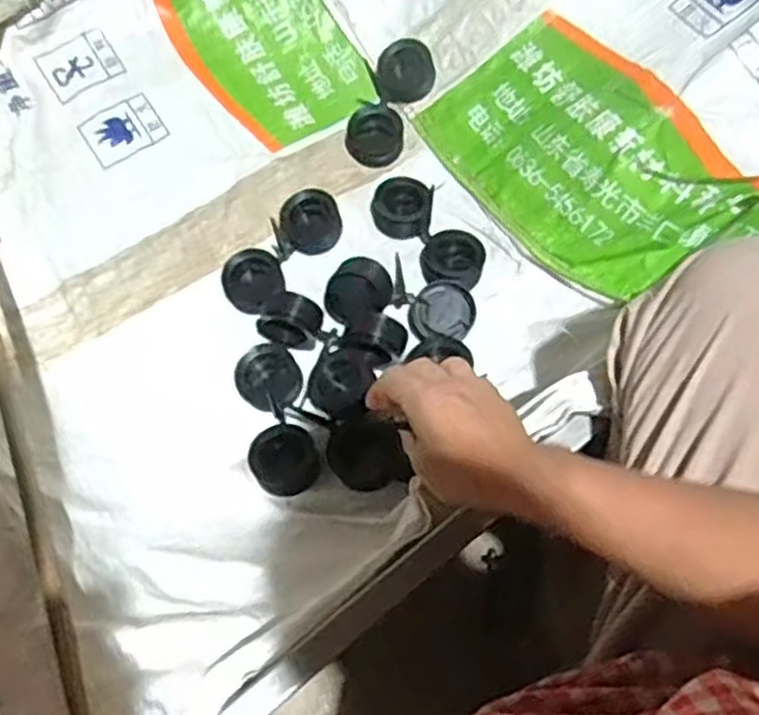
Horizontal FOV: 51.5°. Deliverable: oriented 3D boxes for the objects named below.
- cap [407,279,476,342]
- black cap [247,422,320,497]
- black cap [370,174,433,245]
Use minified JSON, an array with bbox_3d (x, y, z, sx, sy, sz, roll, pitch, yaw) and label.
[{"bbox_3d":[0.060,-0.042,0.740,0.059,0.021,0.059,25,92,5],"label":"cap"},{"bbox_3d":[-0.083,0.091,0.699,0.057,0.030,0.062,-1,72,2],"label":"black cap"},{"bbox_3d":[0.022,-0.152,0.803,0.065,0.020,0.065,-1,85,10],"label":"black cap"}]

